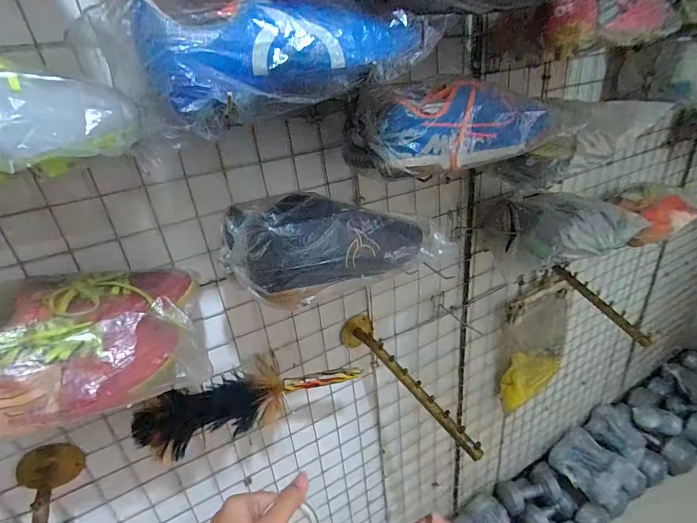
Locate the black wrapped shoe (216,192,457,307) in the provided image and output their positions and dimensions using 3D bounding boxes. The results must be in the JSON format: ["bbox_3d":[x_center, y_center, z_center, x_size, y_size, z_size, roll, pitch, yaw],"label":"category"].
[{"bbox_3d":[-0.016,-0.034,0.447,0.248,0.097,0.092,-16,29,-19],"label":"black wrapped shoe"}]

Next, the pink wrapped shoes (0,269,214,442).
[{"bbox_3d":[-0.270,0.077,0.360,0.231,0.100,0.150,-14,28,-16],"label":"pink wrapped shoes"}]

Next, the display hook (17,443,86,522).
[{"bbox_3d":[-0.353,0.329,0.432,0.069,0.064,0.250,-21,30,-27],"label":"display hook"}]

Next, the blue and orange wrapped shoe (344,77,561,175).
[{"bbox_3d":[0.124,-0.167,0.444,0.247,0.090,0.074,-15,28,-18],"label":"blue and orange wrapped shoe"}]

